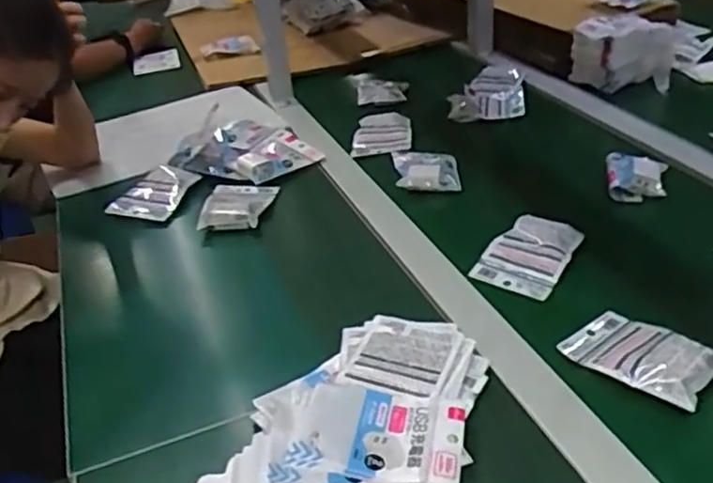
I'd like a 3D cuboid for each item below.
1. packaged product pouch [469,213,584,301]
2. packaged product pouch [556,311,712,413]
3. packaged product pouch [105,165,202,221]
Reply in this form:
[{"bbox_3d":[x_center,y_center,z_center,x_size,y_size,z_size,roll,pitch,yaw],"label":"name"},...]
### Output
[{"bbox_3d":[0.210,0.013,0.848,0.093,0.018,0.119,22,59,26],"label":"packaged product pouch"},{"bbox_3d":[0.278,0.107,0.682,0.135,0.029,0.092,20,40,39],"label":"packaged product pouch"},{"bbox_3d":[-0.302,-0.077,1.047,0.091,0.023,0.119,3,32,18],"label":"packaged product pouch"}]

